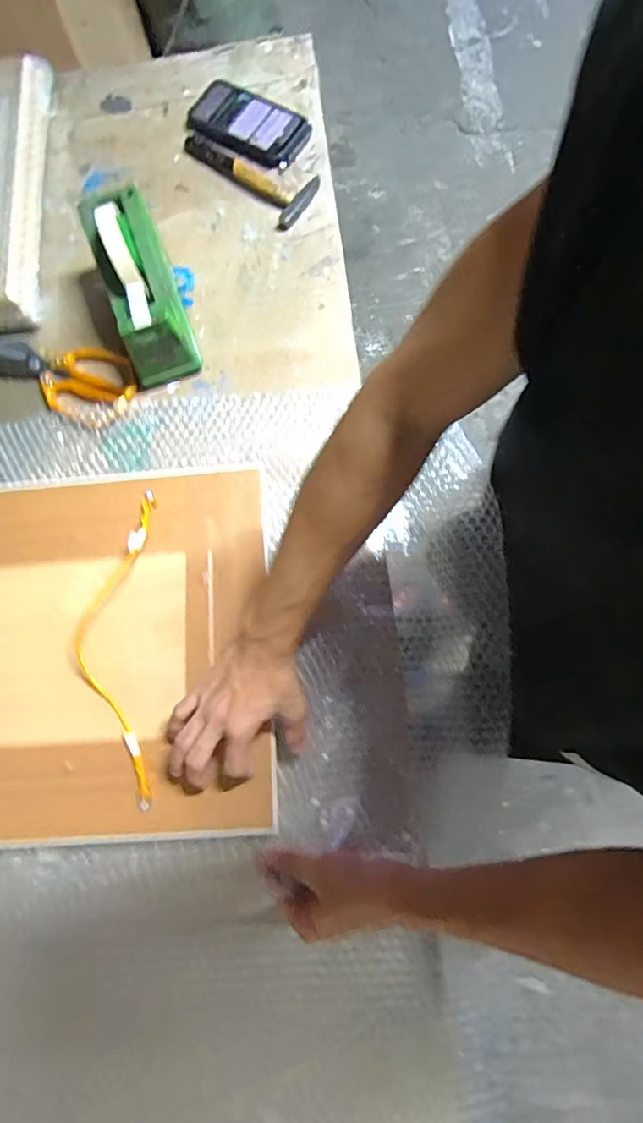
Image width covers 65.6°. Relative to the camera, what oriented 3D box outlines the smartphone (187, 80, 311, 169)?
[{"bbox_3d":[-0.103,-0.607,0.689,0.171,0.009,0.087,34,88,7],"label":"smartphone"}]

